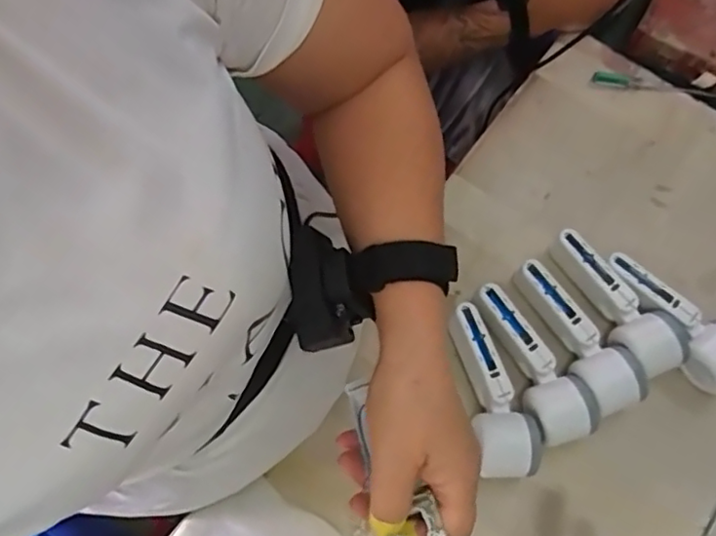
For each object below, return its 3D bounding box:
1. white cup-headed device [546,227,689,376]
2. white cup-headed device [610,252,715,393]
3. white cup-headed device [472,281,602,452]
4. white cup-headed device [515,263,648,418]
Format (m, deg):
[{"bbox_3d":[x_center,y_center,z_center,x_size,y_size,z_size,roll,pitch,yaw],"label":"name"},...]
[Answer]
[{"bbox_3d":[0.258,0.039,0.625,0.061,0.048,0.168,-43,78,-10],"label":"white cup-headed device"},{"bbox_3d":[0.316,0.052,0.617,0.164,0.052,0.056,42,79,11],"label":"white cup-headed device"},{"bbox_3d":[0.175,0.091,0.613,0.061,0.050,0.168,-25,76,-6],"label":"white cup-headed device"},{"bbox_3d":[0.215,0.073,0.621,0.057,0.046,0.170,-39,78,-9],"label":"white cup-headed device"}]

